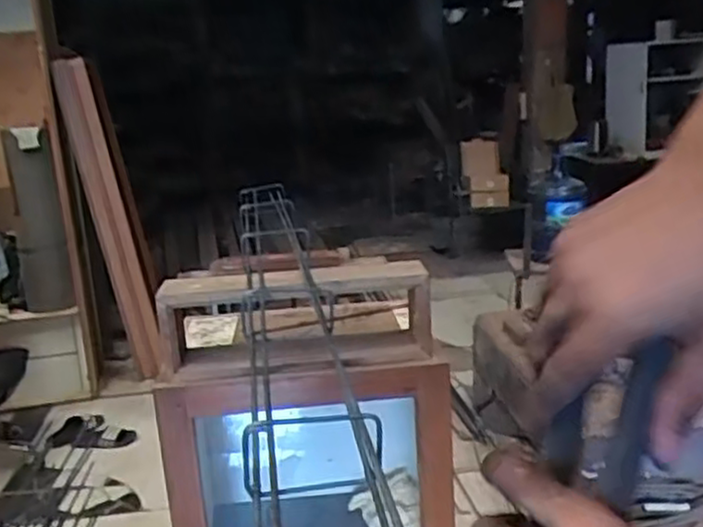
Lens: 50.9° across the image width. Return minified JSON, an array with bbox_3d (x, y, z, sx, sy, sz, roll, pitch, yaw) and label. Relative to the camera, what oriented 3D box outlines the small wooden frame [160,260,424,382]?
[{"bbox_3d":[-0.093,0.097,1.232,0.449,0.159,0.110,-4,15,-2],"label":"small wooden frame"}]

